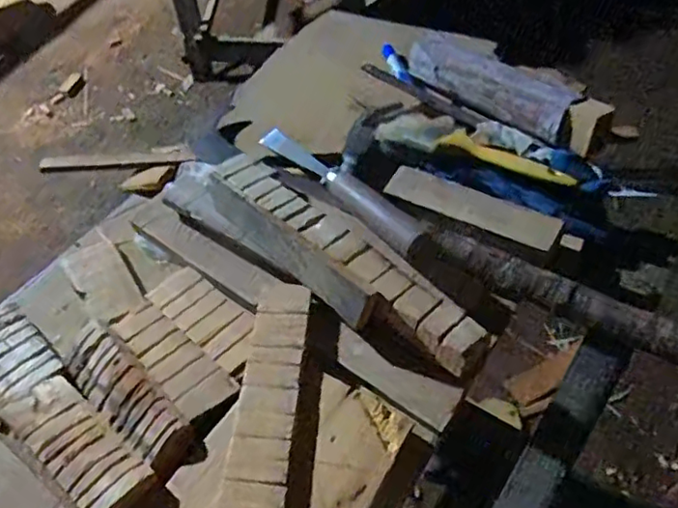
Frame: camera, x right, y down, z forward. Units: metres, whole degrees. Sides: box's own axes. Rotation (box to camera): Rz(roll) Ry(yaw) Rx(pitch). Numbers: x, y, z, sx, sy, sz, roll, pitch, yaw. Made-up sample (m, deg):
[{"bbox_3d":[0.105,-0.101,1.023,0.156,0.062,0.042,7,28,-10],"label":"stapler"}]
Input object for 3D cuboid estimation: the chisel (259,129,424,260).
[{"bbox_3d":[-0.008,-0.075,0.607,0.026,0.035,0.244,-32,53,-22],"label":"chisel"}]

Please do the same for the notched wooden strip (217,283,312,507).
[{"bbox_3d":[-0.055,0.131,0.445,0.046,0.016,0.259,1,49,6],"label":"notched wooden strip"}]

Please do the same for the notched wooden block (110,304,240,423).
[{"bbox_3d":[-0.138,0.085,0.501,0.045,0.014,0.130,-37,55,-25],"label":"notched wooden block"}]

